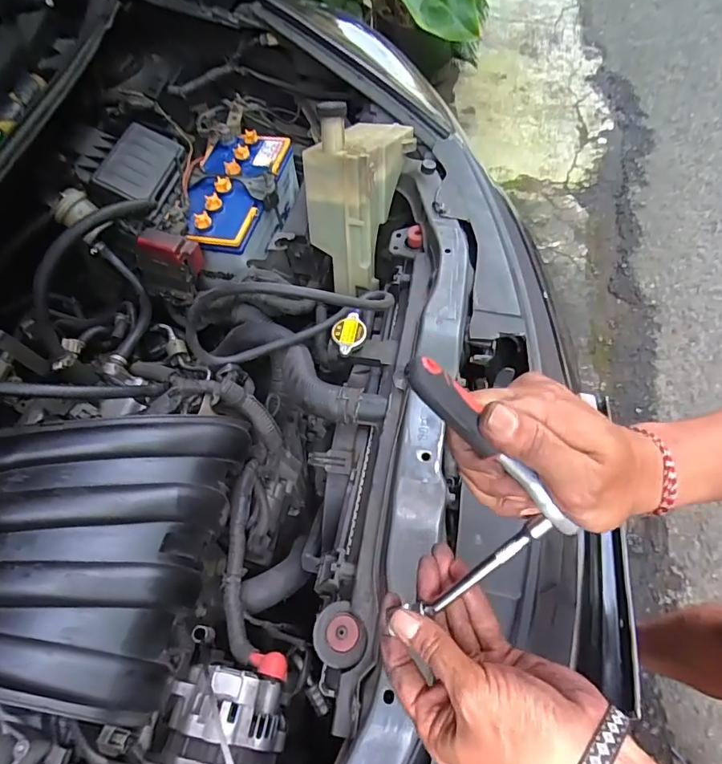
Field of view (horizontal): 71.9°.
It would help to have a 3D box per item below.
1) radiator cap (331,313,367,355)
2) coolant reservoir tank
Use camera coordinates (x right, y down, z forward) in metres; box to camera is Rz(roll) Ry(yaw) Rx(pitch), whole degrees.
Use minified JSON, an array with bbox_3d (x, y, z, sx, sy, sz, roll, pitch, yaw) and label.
[{"bbox_3d":[-0.014,-0.060,0.617,0.041,0.024,0.065,-4,56,5],"label":"radiator cap"},{"bbox_3d":[-0.003,-0.282,0.720,0.102,0.206,0.218,13,59,15],"label":"coolant reservoir tank"}]

